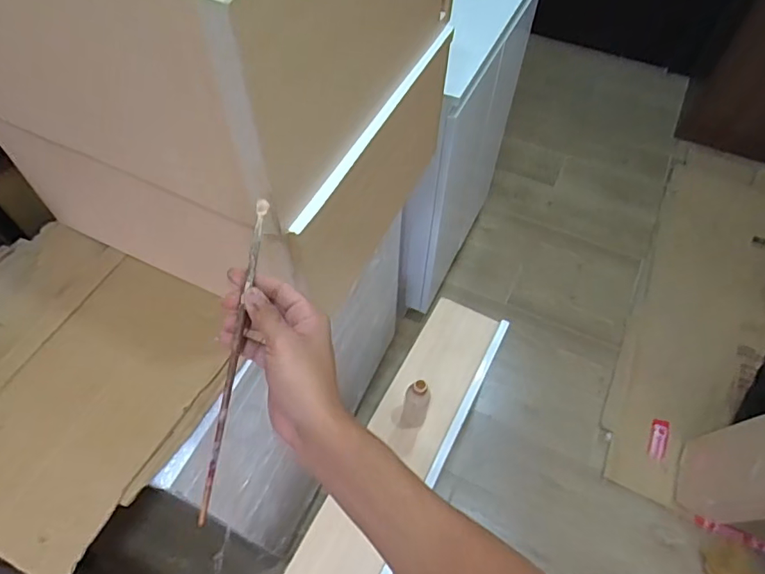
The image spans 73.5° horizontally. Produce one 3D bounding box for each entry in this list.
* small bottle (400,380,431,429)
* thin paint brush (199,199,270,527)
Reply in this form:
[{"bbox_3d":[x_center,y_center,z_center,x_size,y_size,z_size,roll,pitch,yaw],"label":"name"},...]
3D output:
[{"bbox_3d":[0.075,0.256,1.101,0.058,0.169,0.060,1,58,-1],"label":"small bottle"},{"bbox_3d":[-0.130,0.070,0.445,0.010,0.009,0.291,13,96,7],"label":"thin paint brush"}]

